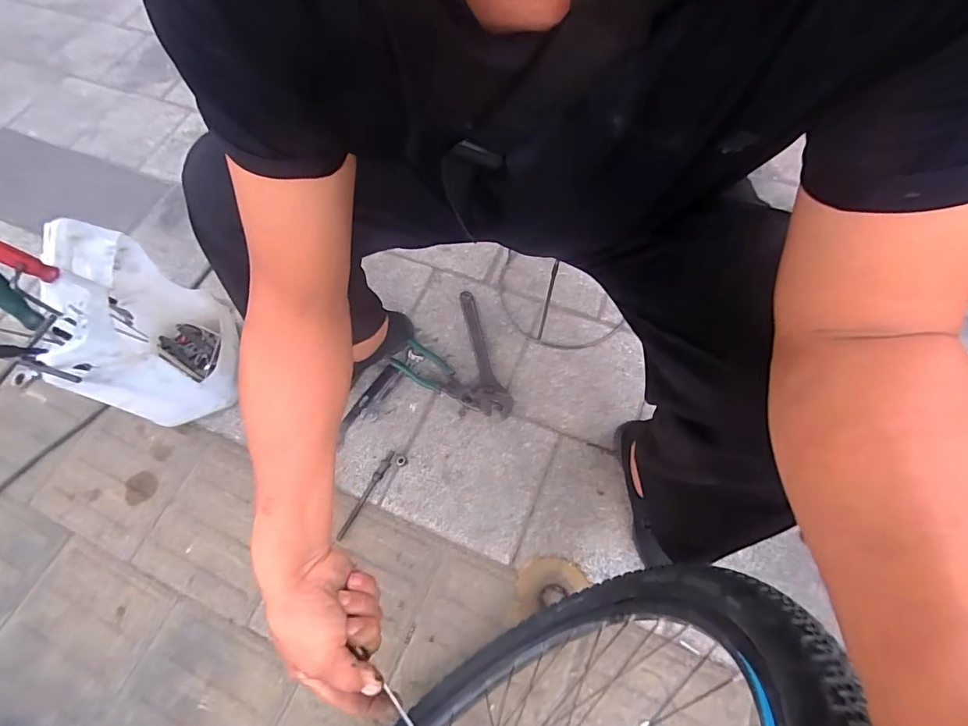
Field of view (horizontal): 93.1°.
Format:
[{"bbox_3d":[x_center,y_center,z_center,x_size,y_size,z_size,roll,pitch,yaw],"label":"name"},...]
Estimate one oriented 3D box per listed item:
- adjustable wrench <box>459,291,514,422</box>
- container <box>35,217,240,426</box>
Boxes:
[{"bbox_3d":[-0.015,-0.019,0.923,0.068,0.022,0.281,-17,65,-4],"label":"adjustable wrench"},{"bbox_3d":[-0.565,-0.059,0.775,0.166,0.341,0.242,-19,65,-5],"label":"container"}]

